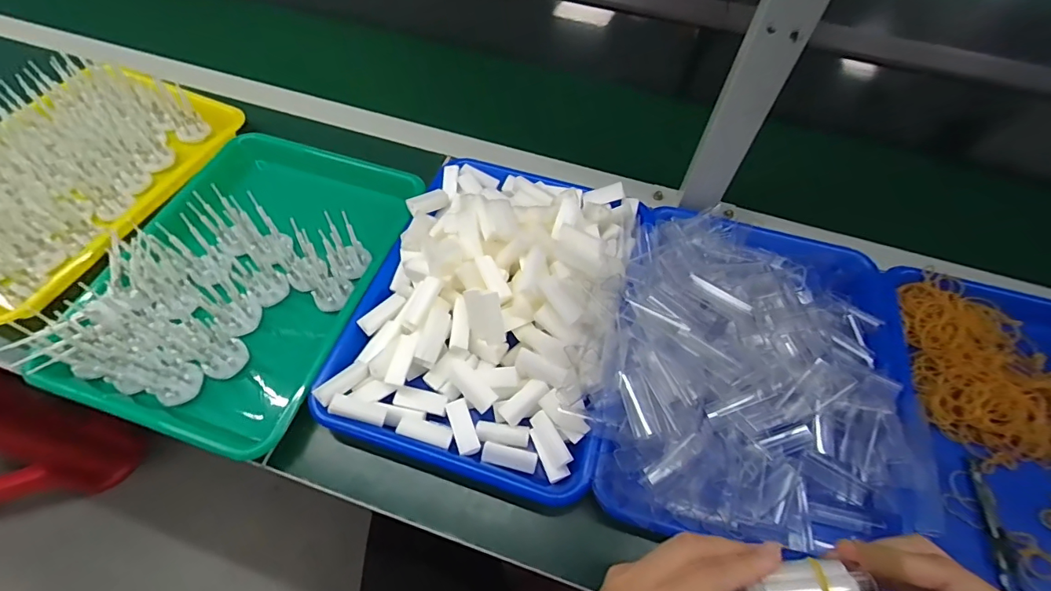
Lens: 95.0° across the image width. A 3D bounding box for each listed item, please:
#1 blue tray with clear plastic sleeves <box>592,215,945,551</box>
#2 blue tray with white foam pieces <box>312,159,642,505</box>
[{"bbox_3d":[0.216,0.048,0.433,0.277,0.092,0.323,12,59,4],"label":"blue tray with clear plastic sleeves"},{"bbox_3d":[-0.030,-0.001,0.460,0.241,0.077,0.326,14,59,6],"label":"blue tray with white foam pieces"}]

